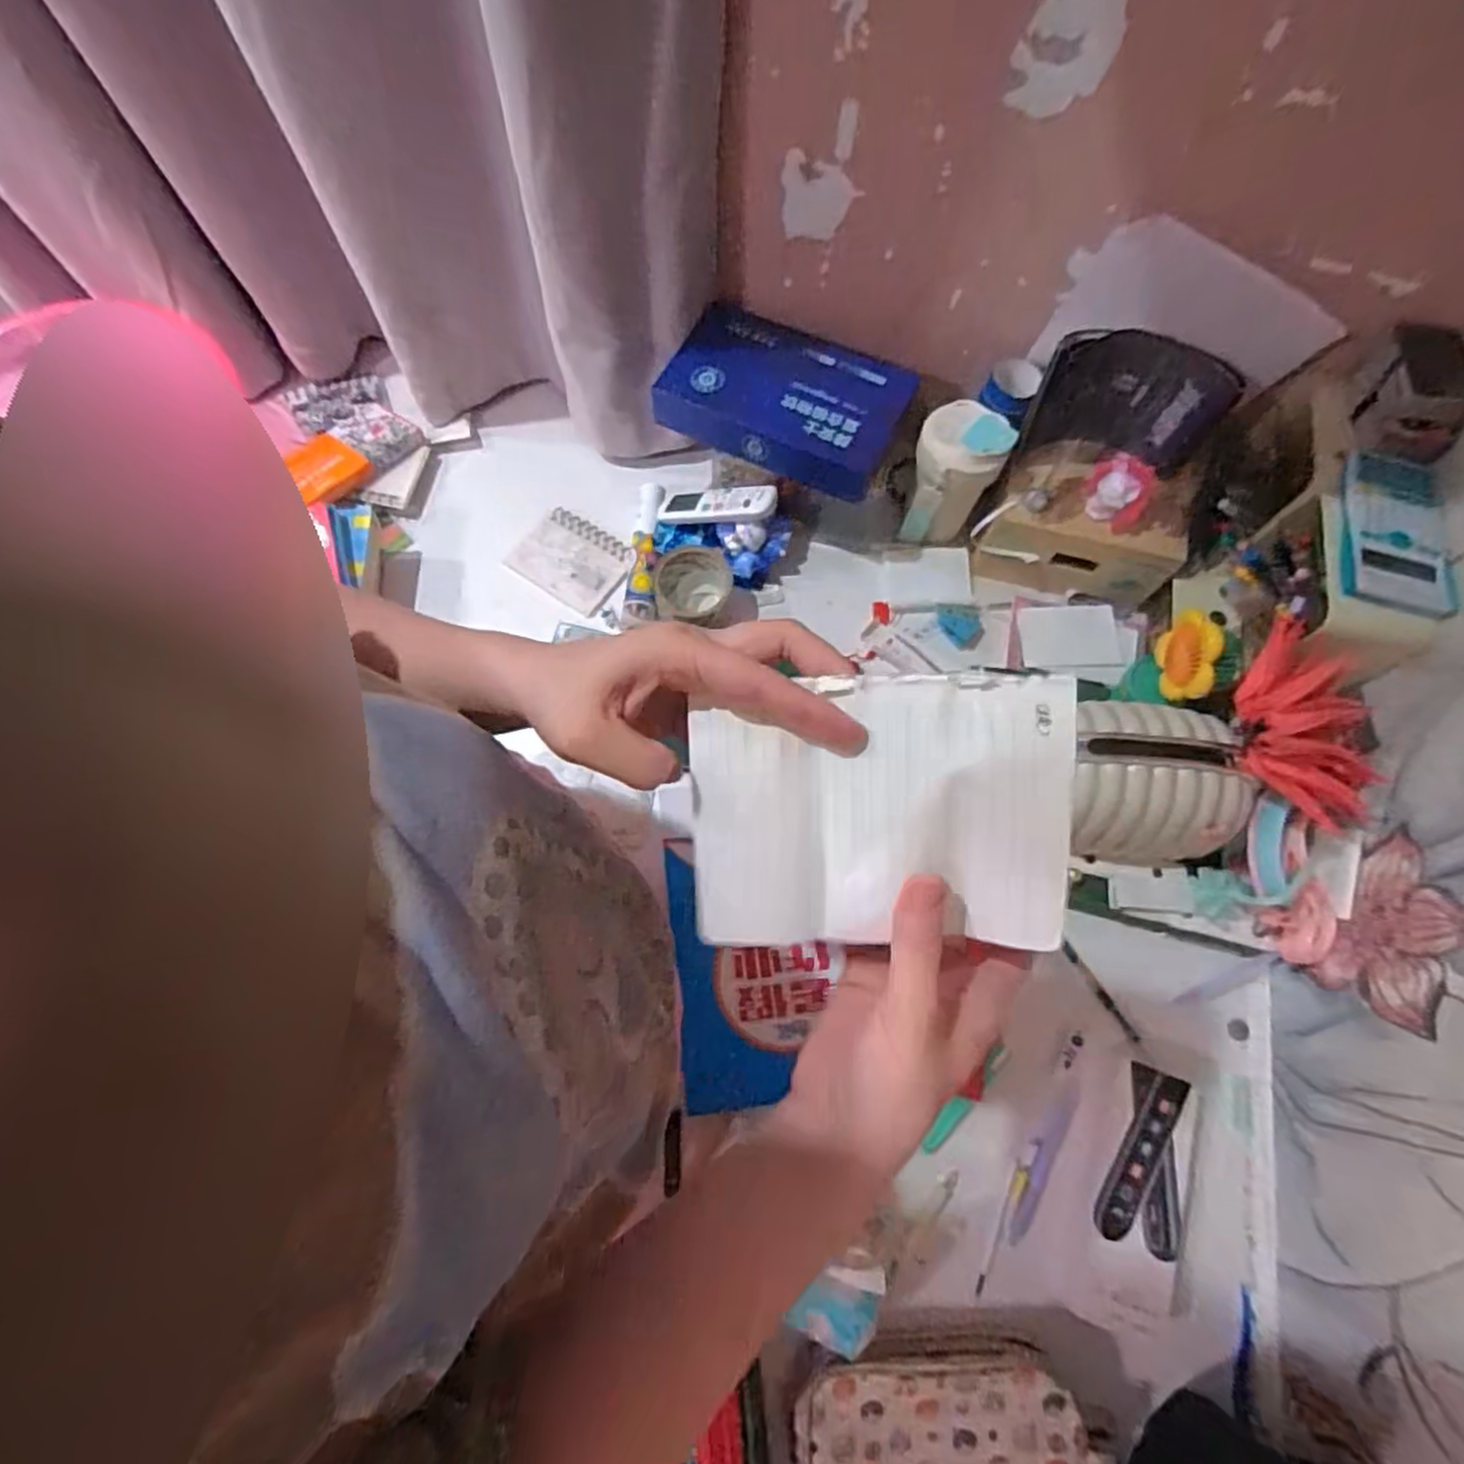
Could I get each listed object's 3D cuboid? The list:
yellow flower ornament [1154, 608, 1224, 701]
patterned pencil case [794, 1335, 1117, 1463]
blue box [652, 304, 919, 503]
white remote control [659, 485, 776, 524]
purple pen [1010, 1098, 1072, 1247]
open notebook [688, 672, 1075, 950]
[{"bbox_3d":[0.402,-0.065,0.620,0.020,0.074,0.070,-2,69,-1],"label":"yellow flower ornament"},{"bbox_3d":[0.157,0.528,0.511,0.222,0.046,0.133,1,69,0],"label":"patterned pencil case"},{"bbox_3d":[0.055,-0.346,0.731,0.240,0.071,0.143,22,71,8],"label":"blue box"},{"bbox_3d":[-0.017,-0.250,0.778,0.136,0.019,0.037,4,68,24],"label":"white remote control"},{"bbox_3d":[0.263,0.373,0.600,0.015,0.007,0.120,29,72,10],"label":"purple pen"},{"bbox_3d":[0.059,0.036,0.302,0.155,0.016,0.117,-2,100,18],"label":"open notebook"}]

